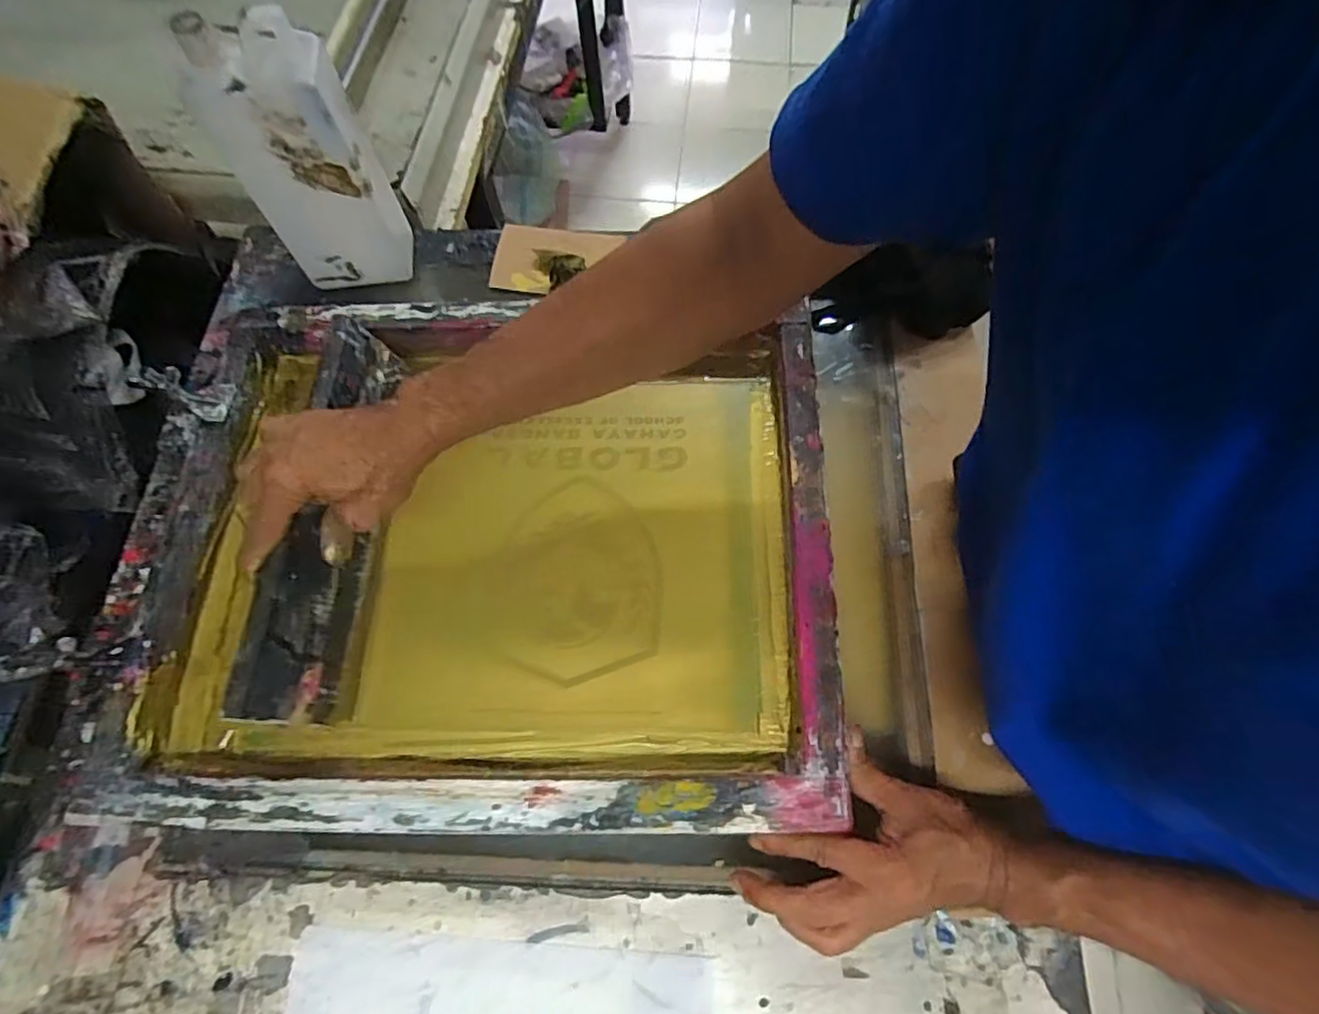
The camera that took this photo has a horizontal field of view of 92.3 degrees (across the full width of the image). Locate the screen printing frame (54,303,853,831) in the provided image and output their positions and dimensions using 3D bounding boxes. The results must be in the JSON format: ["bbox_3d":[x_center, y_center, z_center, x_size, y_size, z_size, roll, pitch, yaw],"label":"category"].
[{"bbox_3d":[-0.135,0.024,0.480,0.508,0.058,0.399,1,67,0],"label":"screen printing frame"}]

